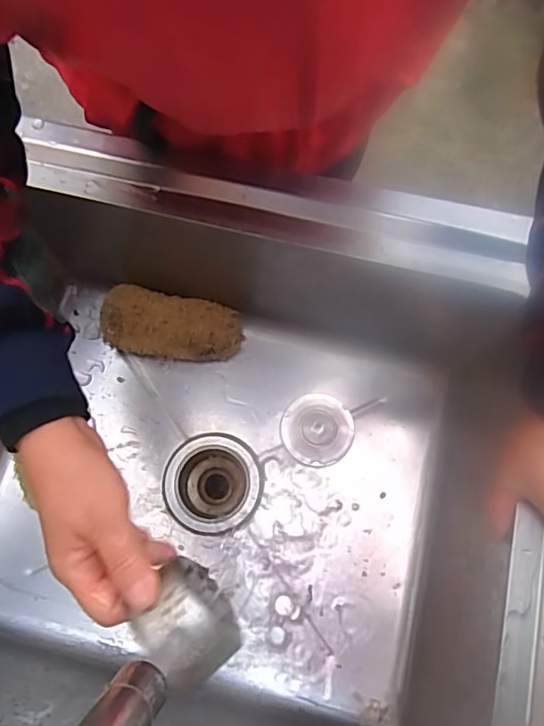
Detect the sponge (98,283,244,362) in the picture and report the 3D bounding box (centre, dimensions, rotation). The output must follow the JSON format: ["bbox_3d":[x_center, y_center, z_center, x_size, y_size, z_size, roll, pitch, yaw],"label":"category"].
[{"bbox_3d":[-0.117,-0.039,0.645,0.154,0.065,0.074,11,74,5],"label":"sponge"}]

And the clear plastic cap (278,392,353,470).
[{"bbox_3d":[0.052,0.078,0.634,0.083,0.016,0.083,-1,74,2],"label":"clear plastic cap"}]

